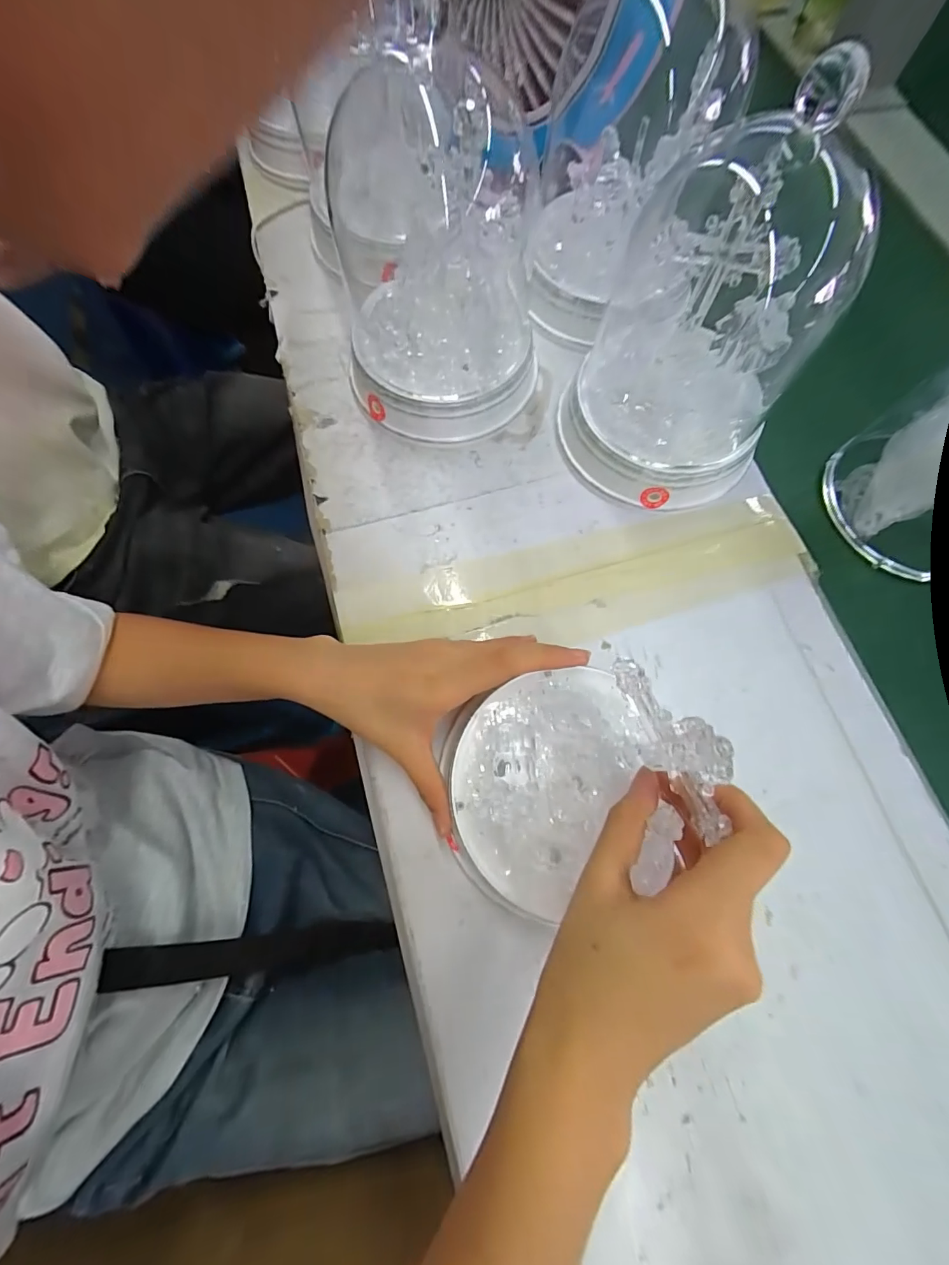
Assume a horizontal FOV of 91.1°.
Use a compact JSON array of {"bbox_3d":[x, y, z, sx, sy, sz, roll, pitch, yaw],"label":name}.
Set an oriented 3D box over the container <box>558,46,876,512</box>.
[{"bbox_3d":[0.138,-0.184,0.289,0.141,0.179,0.132,21,74,6],"label":"container"}]

